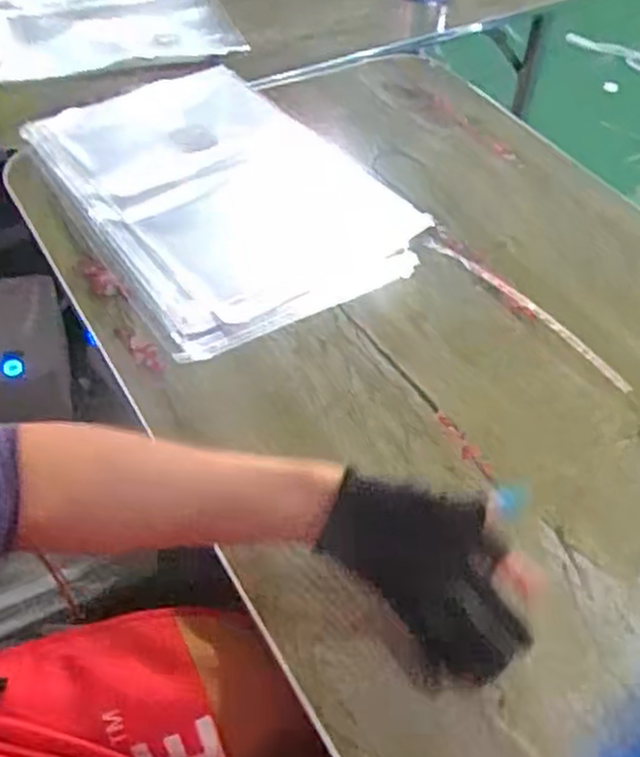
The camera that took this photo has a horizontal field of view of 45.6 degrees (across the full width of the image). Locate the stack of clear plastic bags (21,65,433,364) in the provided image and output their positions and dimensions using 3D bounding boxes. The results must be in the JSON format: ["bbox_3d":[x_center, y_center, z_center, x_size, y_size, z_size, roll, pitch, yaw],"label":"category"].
[{"bbox_3d":[-0.103,-0.210,0.811,0.308,0.042,0.414,-26,57,-23],"label":"stack of clear plastic bags"}]

